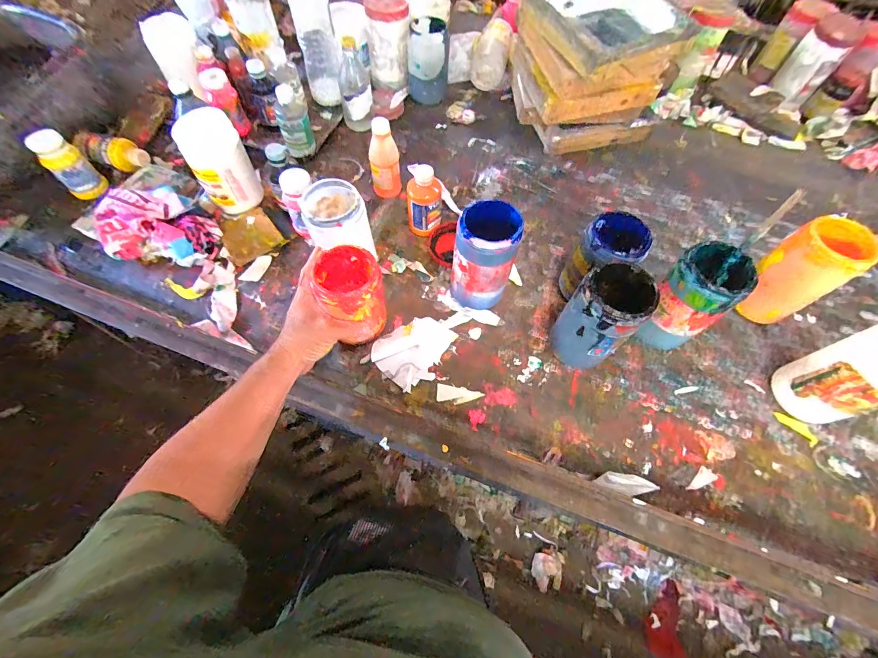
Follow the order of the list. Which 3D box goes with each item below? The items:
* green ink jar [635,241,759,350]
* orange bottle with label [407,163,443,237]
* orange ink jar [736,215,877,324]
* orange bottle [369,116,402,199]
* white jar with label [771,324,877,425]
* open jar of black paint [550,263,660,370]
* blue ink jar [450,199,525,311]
[{"bbox_3d":[0.366,-0.041,0.557,0.082,0.170,0.090,1,63,-1],"label":"green ink jar"},{"bbox_3d":[-0.024,-0.223,0.665,0.064,0.125,0.053,-2,63,-2],"label":"orange bottle with label"},{"bbox_3d":[0.563,-0.084,0.590,0.098,0.171,0.096,-25,66,-13],"label":"orange ink jar"},{"bbox_3d":[-0.102,-0.314,0.700,0.054,0.140,0.049,-25,66,-13],"label":"orange bottle"},{"bbox_3d":[0.570,0.068,0.515,0.100,0.160,0.101,-15,64,-9],"label":"white jar with label"},{"bbox_3d":[0.236,-0.012,0.542,0.099,0.169,0.092,1,63,-1],"label":"open jar of black paint"},{"bbox_3d":[0.070,-0.106,0.584,0.089,0.169,0.090,1,63,-1],"label":"blue ink jar"}]

